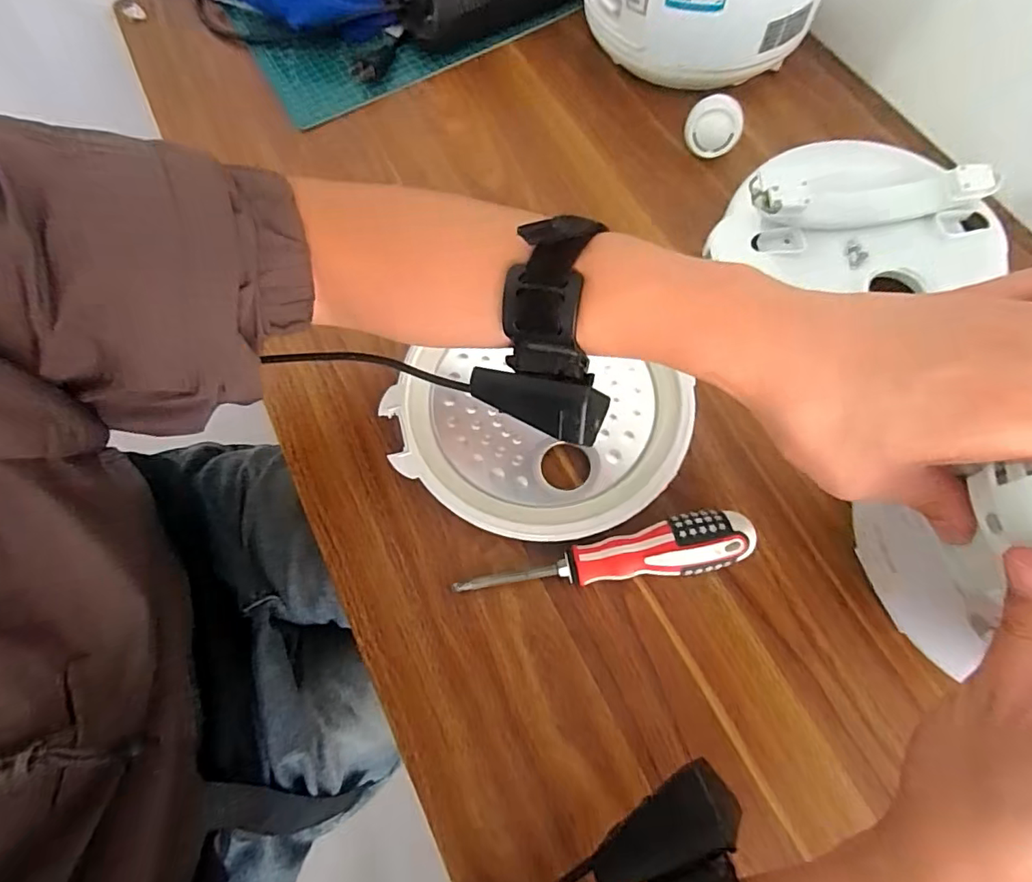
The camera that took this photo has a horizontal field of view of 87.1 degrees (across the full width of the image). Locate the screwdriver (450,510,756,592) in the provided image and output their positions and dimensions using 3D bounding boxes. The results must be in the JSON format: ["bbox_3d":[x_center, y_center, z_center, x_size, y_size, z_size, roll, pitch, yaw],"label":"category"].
[{"bbox_3d":[0.053,0.072,0.337,0.179,0.036,0.034,-8,69,-1],"label":"screwdriver"}]

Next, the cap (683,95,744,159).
[{"bbox_3d":[0.164,-0.261,0.452,0.045,0.045,0.019,38,45,-14],"label":"cap"}]

